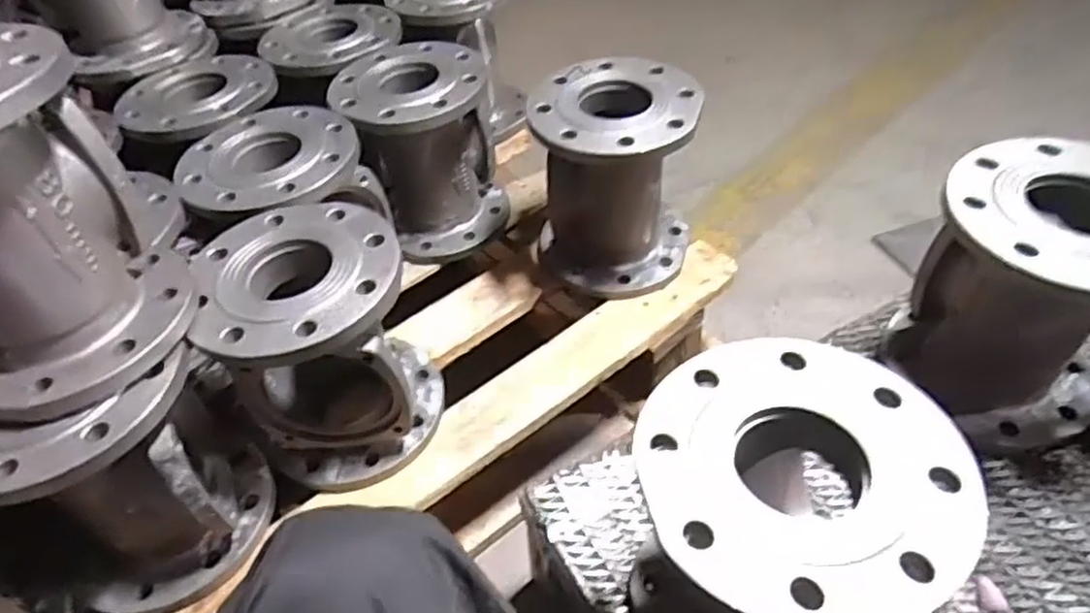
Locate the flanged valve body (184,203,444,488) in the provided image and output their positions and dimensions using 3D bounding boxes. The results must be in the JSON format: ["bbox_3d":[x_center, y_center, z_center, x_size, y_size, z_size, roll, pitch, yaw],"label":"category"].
[{"bbox_3d":[-0.214,0.046,0.709,0.176,0.239,0.184,-2,46,2],"label":"flanged valve body"}]

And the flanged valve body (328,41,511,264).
[{"bbox_3d":[-0.162,-0.205,0.935,0.190,0.228,0.186,-2,46,2],"label":"flanged valve body"}]

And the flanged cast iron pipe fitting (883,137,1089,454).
[{"bbox_3d":[0.447,-0.003,0.647,0.197,0.230,0.190,29,54,27],"label":"flanged cast iron pipe fitting"}]

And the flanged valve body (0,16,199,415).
[{"bbox_3d":[-0.400,-0.061,0.506,0.186,0.218,0.188,31,56,29],"label":"flanged valve body"}]

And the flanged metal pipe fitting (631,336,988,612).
[{"bbox_3d":[0.160,0.167,0.492,0.184,0.220,0.191,-2,46,2],"label":"flanged metal pipe fitting"}]

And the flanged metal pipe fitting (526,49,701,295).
[{"bbox_3d":[0.084,-0.154,0.852,0.182,0.233,0.175,2,47,6],"label":"flanged metal pipe fitting"}]

